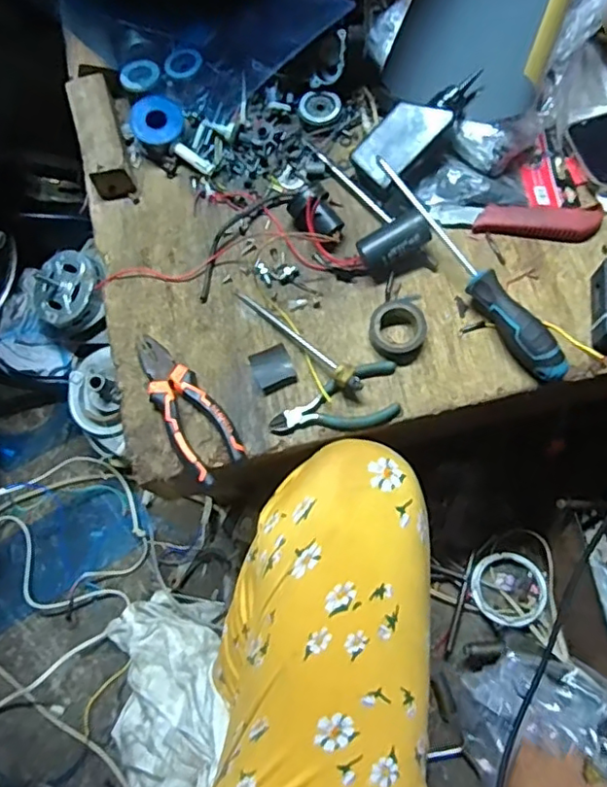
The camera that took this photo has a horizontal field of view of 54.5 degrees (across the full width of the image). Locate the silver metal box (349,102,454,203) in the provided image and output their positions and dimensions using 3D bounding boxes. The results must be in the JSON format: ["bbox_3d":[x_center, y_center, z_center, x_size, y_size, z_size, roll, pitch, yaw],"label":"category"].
[{"bbox_3d":[0.092,-0.239,0.567,0.096,0.030,0.052,-44,78,13],"label":"silver metal box"}]

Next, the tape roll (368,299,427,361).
[{"bbox_3d":[0.084,-0.056,0.530,0.049,0.022,0.050,-1,72,2],"label":"tape roll"}]

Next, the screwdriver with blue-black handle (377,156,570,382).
[{"bbox_3d":[0.148,-0.111,0.530,0.028,0.047,0.243,-34,74,-9],"label":"screwdriver with blue-black handle"}]

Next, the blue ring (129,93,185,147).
[{"bbox_3d":[-0.149,-0.279,0.596,0.051,0.011,0.063,-12,72,-2],"label":"blue ring"}]

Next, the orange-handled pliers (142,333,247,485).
[{"bbox_3d":[-0.104,0.008,0.520,0.051,0.021,0.145,-28,73,-7],"label":"orange-handled pliers"}]

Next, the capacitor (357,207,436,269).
[{"bbox_3d":[0.081,-0.138,0.544,0.062,0.036,0.036,-28,73,-7],"label":"capacitor"}]

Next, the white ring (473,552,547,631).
[{"bbox_3d":[0.261,0.247,0.747,0.088,0.023,0.090,-1,72,2],"label":"white ring"}]

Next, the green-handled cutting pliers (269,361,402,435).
[{"bbox_3d":[0.029,0.012,0.514,0.119,0.011,0.051,-18,72,-4],"label":"green-handled cutting pliers"}]

